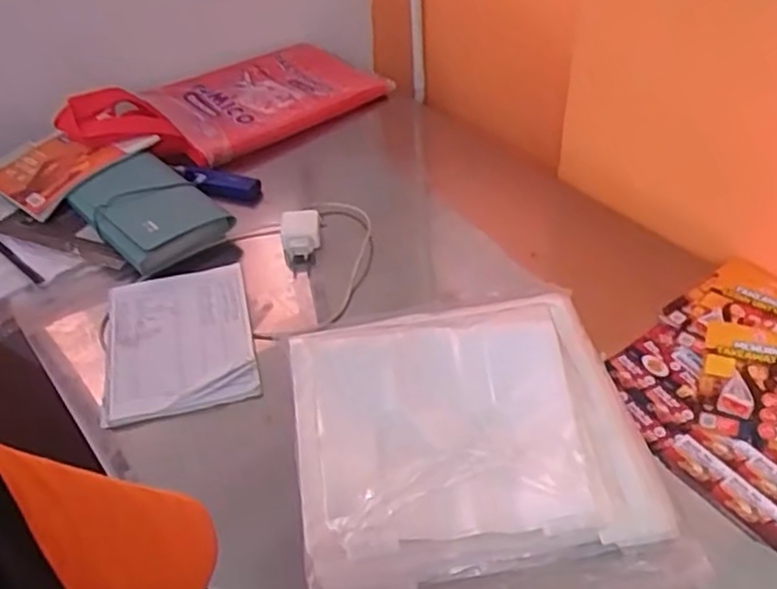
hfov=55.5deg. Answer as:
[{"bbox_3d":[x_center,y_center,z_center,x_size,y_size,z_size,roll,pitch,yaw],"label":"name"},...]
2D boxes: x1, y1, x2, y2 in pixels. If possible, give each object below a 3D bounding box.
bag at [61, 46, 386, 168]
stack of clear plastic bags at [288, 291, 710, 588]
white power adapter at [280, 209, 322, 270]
[{"bbox_3d":[-0.268,-0.320,1.187,0.471,0.093,0.252,-25,47,-21],"label":"bag"},{"bbox_3d":[0.075,0.138,0.688,0.324,0.063,0.350,-11,43,-7],"label":"stack of clear plastic bags"},{"bbox_3d":[-0.112,-0.073,0.958,0.050,0.038,0.080,-8,43,-4],"label":"white power adapter"}]

